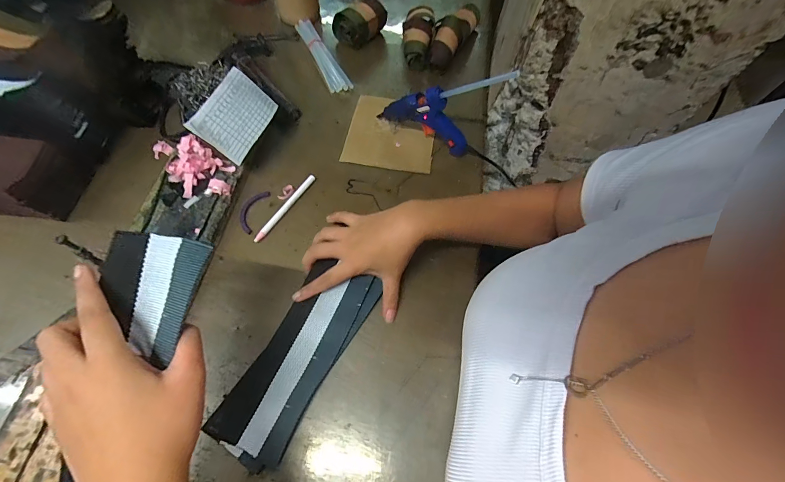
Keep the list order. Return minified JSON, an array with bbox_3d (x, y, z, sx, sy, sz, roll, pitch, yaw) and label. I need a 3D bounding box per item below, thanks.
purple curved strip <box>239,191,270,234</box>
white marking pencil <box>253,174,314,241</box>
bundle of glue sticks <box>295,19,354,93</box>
[{"bbox_3d":[-0.193,-0.044,0.480,0.027,0.004,0.067,15,64,6],"label":"purple curved strip"},{"bbox_3d":[-0.147,-0.047,0.479,0.009,0.010,0.119,31,66,13],"label":"white marking pencil"},{"bbox_3d":[-0.124,-0.327,0.618,0.035,0.020,0.194,-24,66,-13],"label":"bundle of glue sticks"}]

